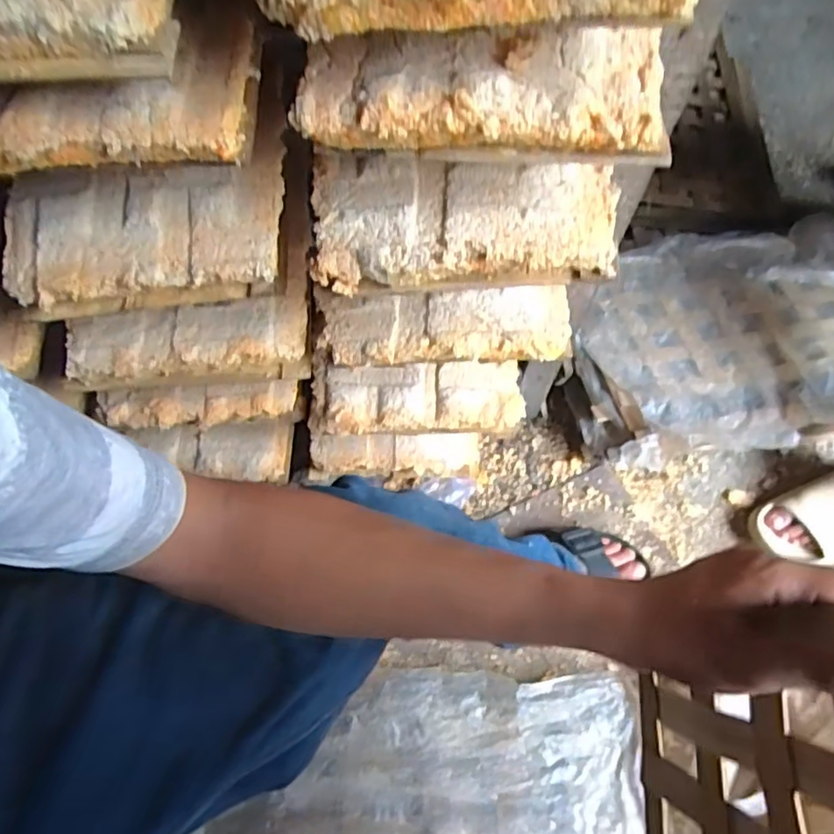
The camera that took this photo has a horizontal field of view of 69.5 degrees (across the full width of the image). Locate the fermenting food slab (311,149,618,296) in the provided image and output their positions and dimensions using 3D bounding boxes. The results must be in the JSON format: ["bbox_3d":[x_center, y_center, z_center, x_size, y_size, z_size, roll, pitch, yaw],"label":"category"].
[{"bbox_3d":[0.035,-0.163,0.462,0.228,0.055,0.130,0,63,0],"label":"fermenting food slab"}]

